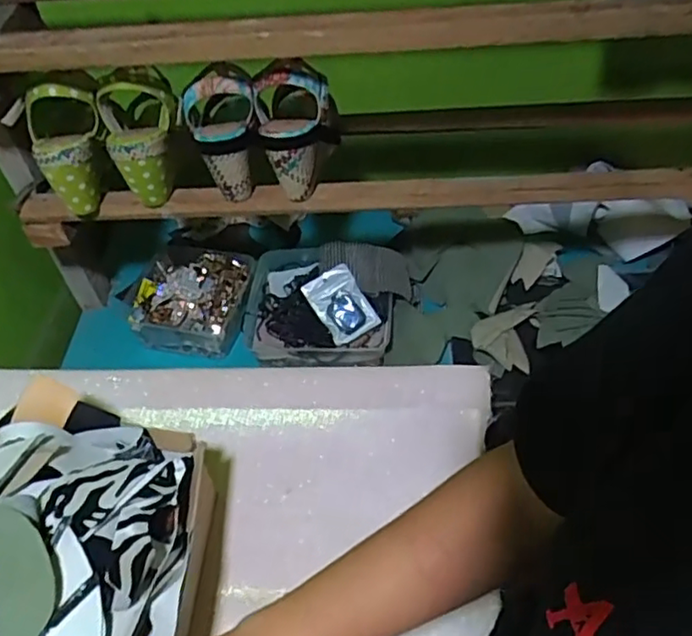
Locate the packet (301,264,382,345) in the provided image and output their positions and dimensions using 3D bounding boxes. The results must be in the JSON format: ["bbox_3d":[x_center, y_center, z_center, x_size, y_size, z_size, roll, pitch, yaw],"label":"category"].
[{"bbox_3d":[-0.007,-0.018,0.856,0.069,0.016,0.097,-32,83,-3],"label":"packet"}]

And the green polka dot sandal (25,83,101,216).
[{"bbox_3d":[-0.317,-0.195,0.711,0.072,0.151,0.093,-13,54,-29],"label":"green polka dot sandal"}]

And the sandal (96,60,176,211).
[{"bbox_3d":[-0.236,-0.197,0.699,0.087,0.152,0.068,7,26,10],"label":"sandal"}]

